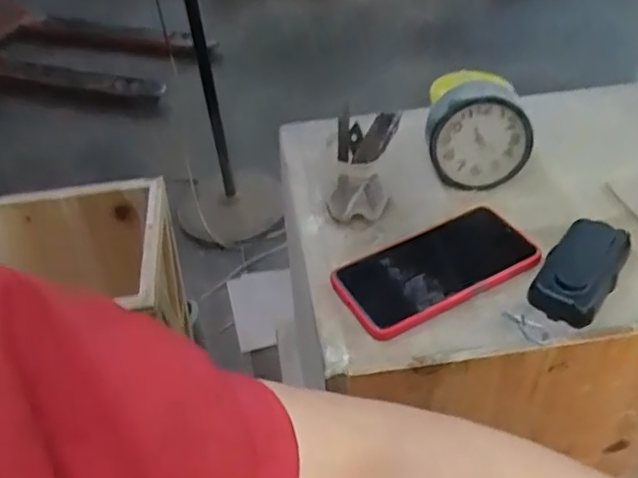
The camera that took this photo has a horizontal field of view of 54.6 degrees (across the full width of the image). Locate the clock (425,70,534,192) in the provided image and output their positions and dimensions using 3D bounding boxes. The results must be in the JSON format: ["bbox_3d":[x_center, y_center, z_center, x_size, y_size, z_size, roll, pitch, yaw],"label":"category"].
[{"bbox_3d":[0.154,-0.109,0.596,0.096,0.098,0.082,6,44,11],"label":"clock"}]

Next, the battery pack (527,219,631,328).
[{"bbox_3d":[0.209,0.023,0.494,0.051,0.027,0.099,24,50,28],"label":"battery pack"}]

